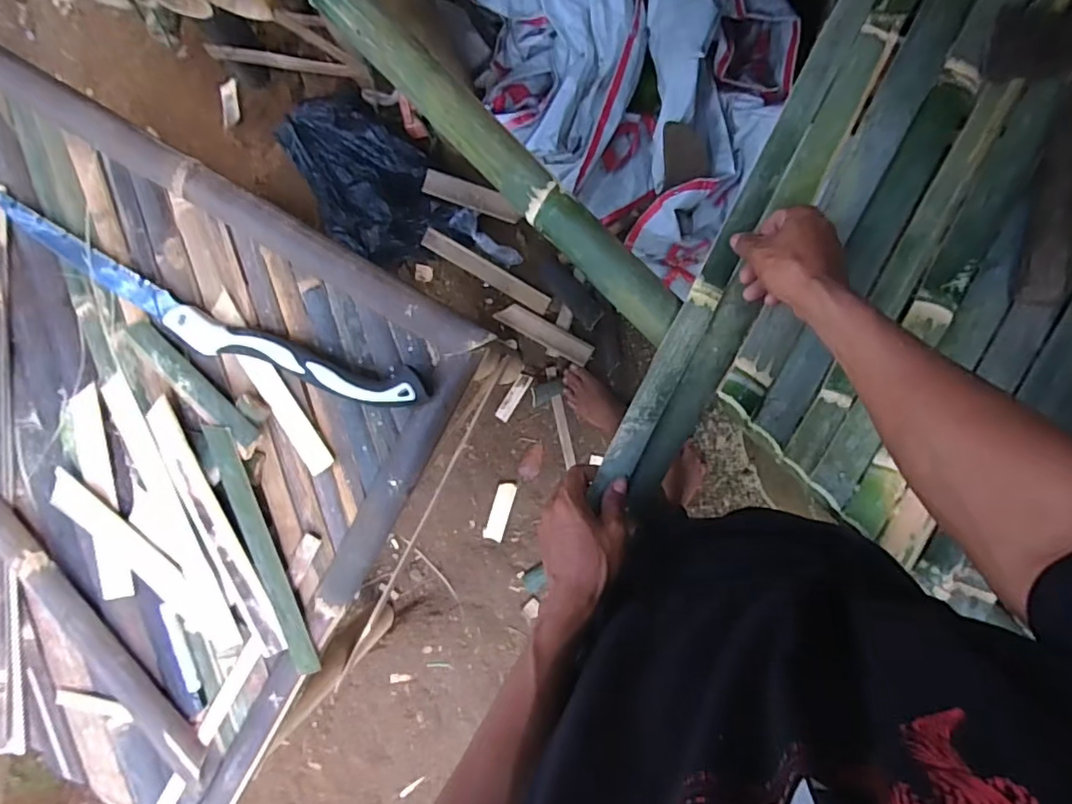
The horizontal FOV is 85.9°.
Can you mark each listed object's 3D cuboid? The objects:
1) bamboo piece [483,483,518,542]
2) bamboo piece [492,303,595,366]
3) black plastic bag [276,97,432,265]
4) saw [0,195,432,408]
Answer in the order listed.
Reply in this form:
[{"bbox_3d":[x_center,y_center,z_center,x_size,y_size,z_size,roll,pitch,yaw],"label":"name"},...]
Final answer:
[{"bbox_3d":[-0.085,0.259,1.358,0.045,0.008,0.143,16,94,7],"label":"bamboo piece"},{"bbox_3d":[0.019,-0.159,1.315,0.235,0.016,0.054,30,96,6],"label":"bamboo piece"},{"bbox_3d":[-0.375,-0.501,1.260,0.251,0.089,0.372,-29,88,8],"label":"black plastic bag"},{"bbox_3d":[-0.401,-0.104,0.693,0.573,0.026,0.074,22,97,6],"label":"saw"}]

